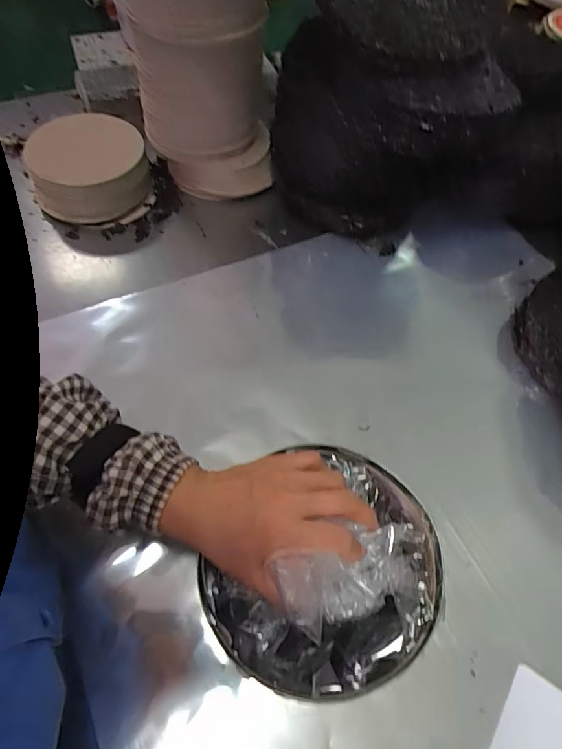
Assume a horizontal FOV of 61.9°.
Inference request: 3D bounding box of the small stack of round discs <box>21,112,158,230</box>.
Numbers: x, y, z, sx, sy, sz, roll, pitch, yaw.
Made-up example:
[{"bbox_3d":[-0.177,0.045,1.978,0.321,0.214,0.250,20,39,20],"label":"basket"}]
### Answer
[{"bbox_3d":[-0.278,-0.301,0.676,0.166,0.079,0.185,-12,62,-9],"label":"small stack of round discs"}]

